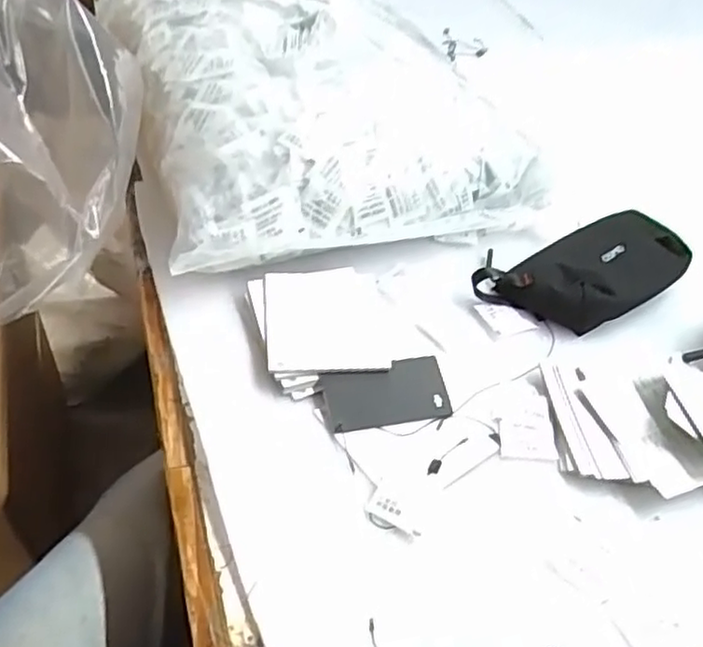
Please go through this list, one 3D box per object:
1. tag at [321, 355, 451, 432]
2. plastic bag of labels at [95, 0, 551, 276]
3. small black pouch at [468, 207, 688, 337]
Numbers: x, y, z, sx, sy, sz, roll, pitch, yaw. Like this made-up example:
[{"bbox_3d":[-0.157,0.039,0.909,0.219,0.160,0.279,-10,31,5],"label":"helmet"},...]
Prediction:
[{"bbox_3d":[0.025,0.053,0.509,0.090,0.006,0.050,-8,57,-13],"label":"tag"},{"bbox_3d":[-0.047,-0.236,0.709,0.356,0.095,0.436,-13,50,-18],"label":"plastic bag of labels"},{"bbox_3d":[0.213,-0.050,0.610,0.202,0.034,0.097,-26,54,-27],"label":"small black pouch"}]

